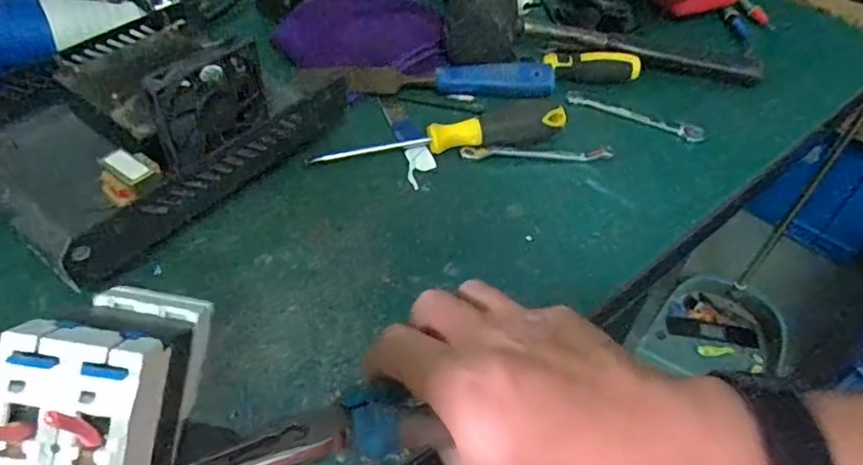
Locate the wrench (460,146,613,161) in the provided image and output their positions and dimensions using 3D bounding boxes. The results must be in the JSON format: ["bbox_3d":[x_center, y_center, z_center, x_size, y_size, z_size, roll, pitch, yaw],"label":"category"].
[{"bbox_3d":[0.084,-0.065,0.460,0.118,0.006,0.016,-1,49,-4],"label":"wrench"}]

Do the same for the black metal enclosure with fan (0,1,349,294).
[{"bbox_3d":[-0.213,-0.098,0.414,0.183,0.083,0.226,30,54,22],"label":"black metal enclosure with fan"}]

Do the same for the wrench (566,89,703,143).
[{"bbox_3d":[0.177,-0.102,0.504,0.119,0.008,0.019,22,53,12],"label":"wrench"}]

